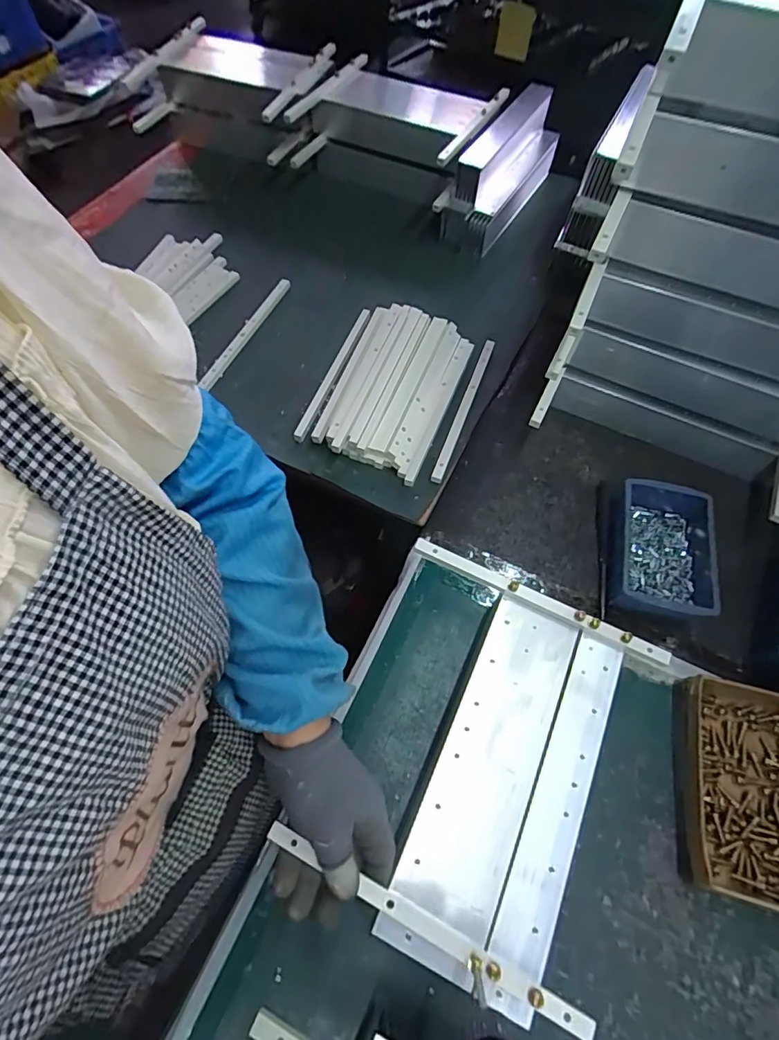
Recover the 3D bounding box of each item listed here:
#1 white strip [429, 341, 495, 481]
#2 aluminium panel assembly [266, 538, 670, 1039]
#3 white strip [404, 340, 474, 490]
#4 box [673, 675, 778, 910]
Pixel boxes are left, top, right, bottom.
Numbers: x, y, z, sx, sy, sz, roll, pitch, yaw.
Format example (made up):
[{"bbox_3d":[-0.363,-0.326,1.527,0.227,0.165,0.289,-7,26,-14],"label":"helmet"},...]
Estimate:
[{"bbox_3d":[0.098,-0.148,0.648,0.014,0.016,0.245,19,62,8],"label":"white strip"},{"bbox_3d":[0.077,0.188,0.410,0.220,0.021,0.291,22,62,9],"label":"aluminium panel assembly"},{"bbox_3d":[0.067,-0.145,0.643,0.012,0.008,0.246,20,62,8],"label":"white strip"},{"bbox_3d":[0.338,0.241,0.435,0.159,0.037,0.174,14,62,5],"label":"box"}]

